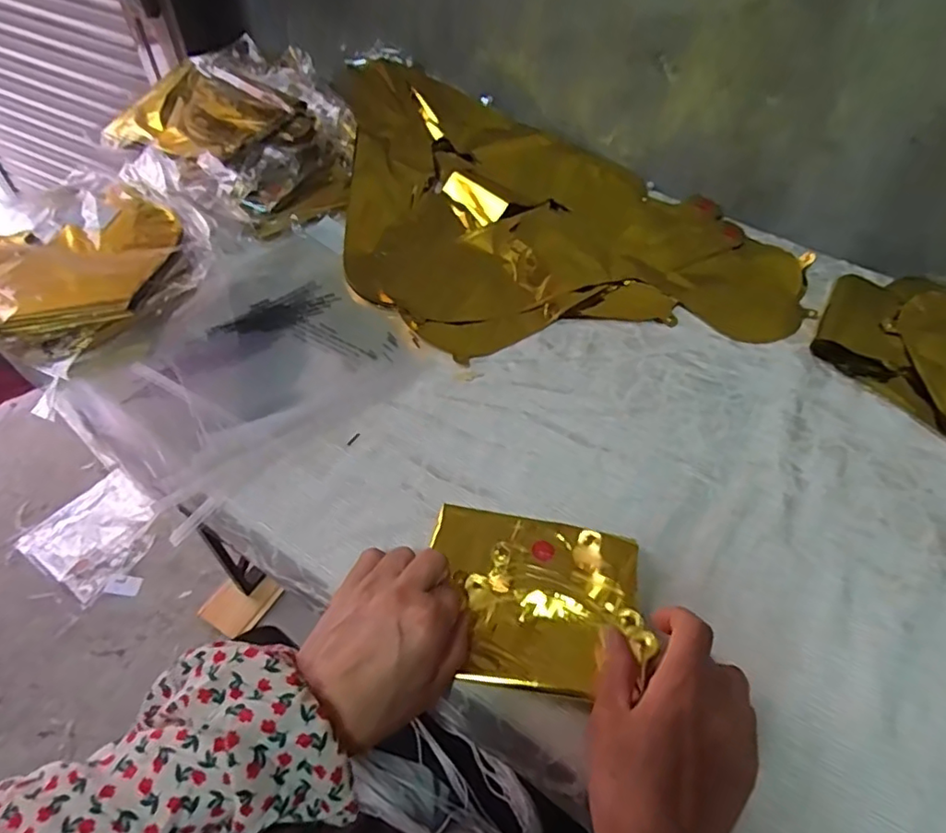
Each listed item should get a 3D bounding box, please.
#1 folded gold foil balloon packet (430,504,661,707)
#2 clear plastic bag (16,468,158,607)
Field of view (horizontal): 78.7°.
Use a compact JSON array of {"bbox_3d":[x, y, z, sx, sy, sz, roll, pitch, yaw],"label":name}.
[{"bbox_3d":[0.040,0.116,0.369,0.137,0.018,0.110,9,53,3],"label":"folded gold foil balloon packet"},{"bbox_3d":[-0.788,0.246,1.217,0.229,0.032,0.229,32,58,19],"label":"clear plastic bag"}]

